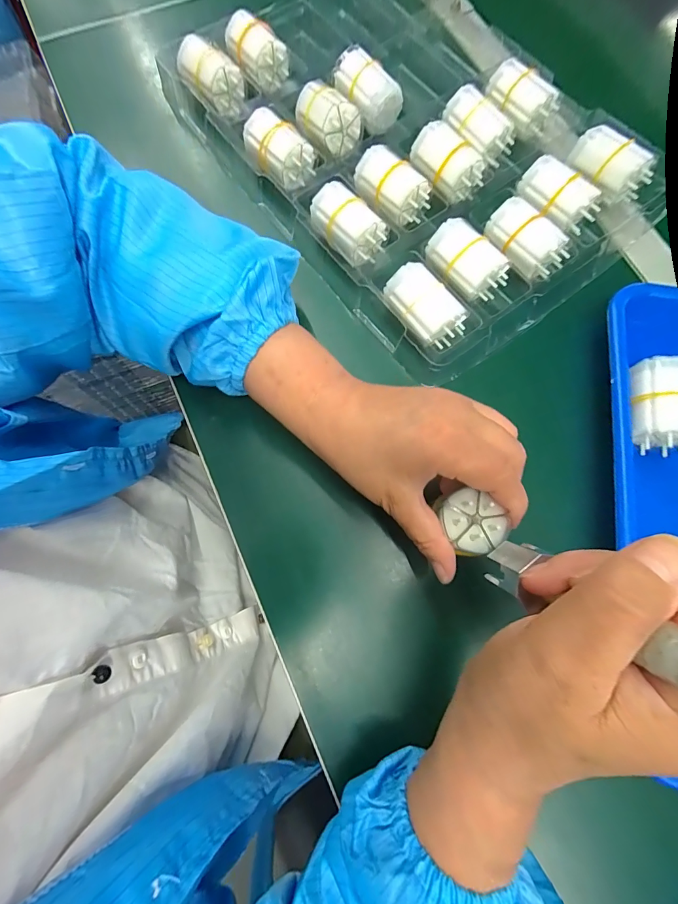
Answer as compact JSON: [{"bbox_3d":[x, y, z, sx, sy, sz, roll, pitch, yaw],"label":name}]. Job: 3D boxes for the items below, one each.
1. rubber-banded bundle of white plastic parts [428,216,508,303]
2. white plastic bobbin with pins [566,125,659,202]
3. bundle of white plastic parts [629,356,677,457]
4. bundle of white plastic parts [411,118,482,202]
[{"bbox_3d":[0.103,-0.153,0.295,0.040,0.021,0.063,-39,79,-10],"label":"rubber-banded bundle of white plastic parts"},{"bbox_3d":[0.226,-0.241,0.309,0.034,0.024,0.065,-43,80,-11],"label":"white plastic bobbin with pins"},{"bbox_3d":[0.222,-0.034,0.257,0.035,0.027,0.064,1,75,-1],"label":"bundle of white plastic parts"},{"bbox_3d":[0.092,-0.246,0.318,0.040,0.030,0.058,-28,77,-8],"label":"bundle of white plastic parts"}]

